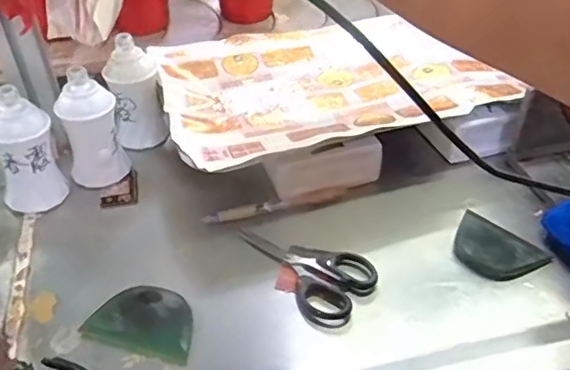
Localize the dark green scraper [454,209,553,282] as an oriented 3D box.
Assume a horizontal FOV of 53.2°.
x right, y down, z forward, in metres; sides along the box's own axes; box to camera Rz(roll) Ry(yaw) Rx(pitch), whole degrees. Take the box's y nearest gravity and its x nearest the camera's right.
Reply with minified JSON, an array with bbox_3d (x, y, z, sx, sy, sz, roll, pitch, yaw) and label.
[{"bbox_3d":[0.186,0.055,0.510,0.065,0.013,0.082,-29,52,-30],"label":"dark green scraper"}]

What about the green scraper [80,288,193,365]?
[{"bbox_3d":[-0.113,0.106,0.458,0.088,0.004,0.058,13,43,11],"label":"green scraper"}]

